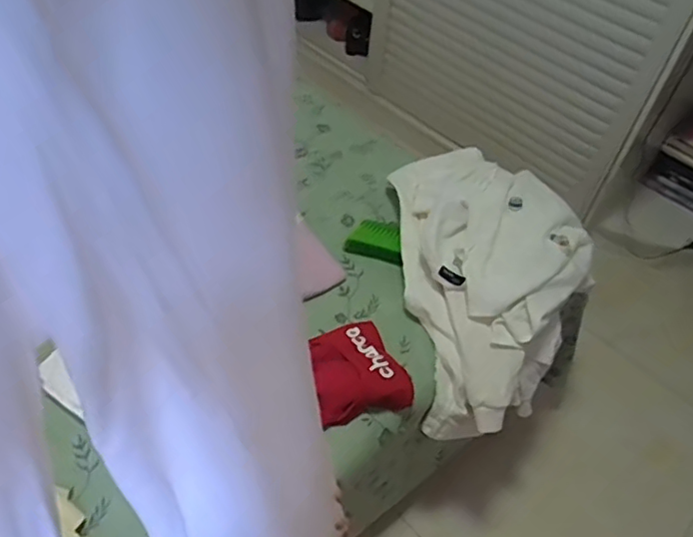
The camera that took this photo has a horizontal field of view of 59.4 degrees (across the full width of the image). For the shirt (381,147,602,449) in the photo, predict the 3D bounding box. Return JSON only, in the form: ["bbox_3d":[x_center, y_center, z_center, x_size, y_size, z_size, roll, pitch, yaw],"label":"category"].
[{"bbox_3d":[0.294,-0.013,1.260,0.388,0.252,0.589,-7,52,-10],"label":"shirt"}]

